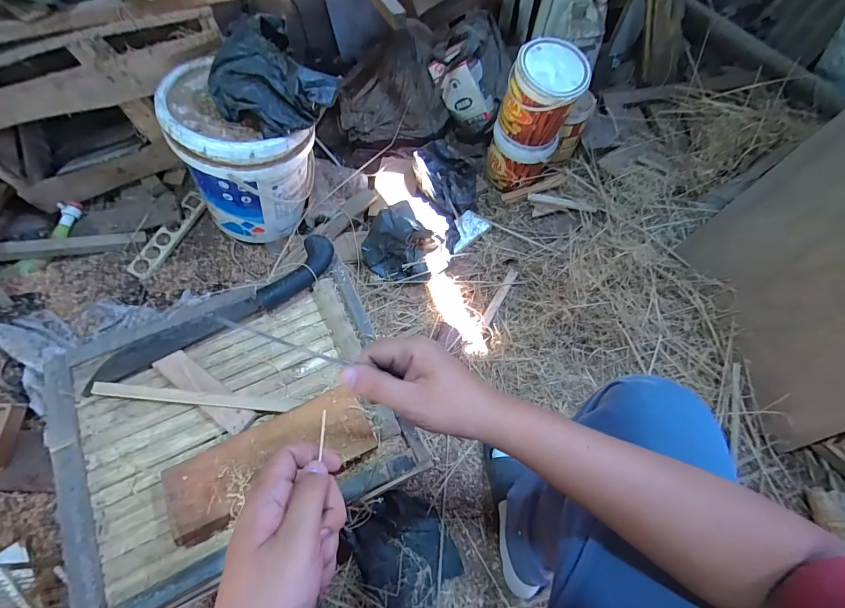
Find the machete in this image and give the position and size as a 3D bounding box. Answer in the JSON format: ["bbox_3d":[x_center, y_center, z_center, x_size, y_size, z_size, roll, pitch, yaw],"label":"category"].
[{"bbox_3d":[-0.279,0.012,0.532,0.353,0.034,0.058,-34,67,-18],"label":"machete"}]

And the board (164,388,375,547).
[{"bbox_3d":[-0.173,0.179,0.445,0.224,0.019,0.088,-24,65,-14],"label":"board"}]

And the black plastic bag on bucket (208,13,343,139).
[{"bbox_3d":[-0.299,-0.443,0.751,0.199,0.127,0.190,36,66,17],"label":"black plastic bag on bucket"}]

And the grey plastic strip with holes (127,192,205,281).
[{"bbox_3d":[-0.677,-0.187,1.020,0.060,0.015,0.273,29,72,-8],"label":"grey plastic strip with holes"}]

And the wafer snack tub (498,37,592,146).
[{"bbox_3d":[0.313,-0.526,0.972,0.175,0.189,0.170,1,61,-1],"label":"wafer snack tub"}]

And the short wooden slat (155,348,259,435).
[{"bbox_3d":[-0.282,0.112,0.493,0.151,0.008,0.035,33,65,15],"label":"short wooden slat"}]

